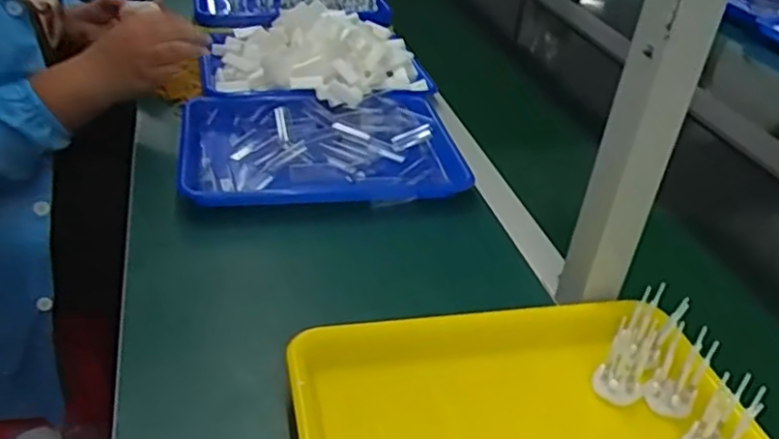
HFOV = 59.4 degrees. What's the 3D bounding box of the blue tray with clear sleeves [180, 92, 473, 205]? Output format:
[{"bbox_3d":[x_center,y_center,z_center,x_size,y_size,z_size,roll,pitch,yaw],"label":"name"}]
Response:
[{"bbox_3d":[-0.086,-0.091,0.841,0.331,0.043,0.243,-3,35,-14],"label":"blue tray with clear sleeves"}]

